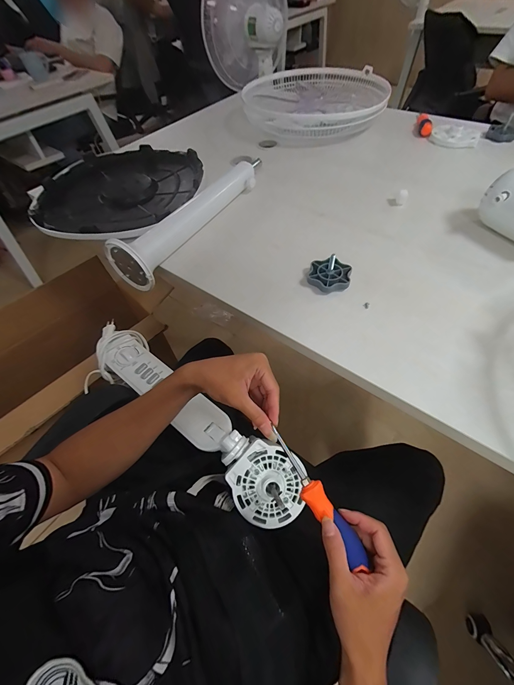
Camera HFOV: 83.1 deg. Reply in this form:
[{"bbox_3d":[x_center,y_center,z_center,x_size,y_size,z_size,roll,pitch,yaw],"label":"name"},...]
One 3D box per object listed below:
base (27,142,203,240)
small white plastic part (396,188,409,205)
[{"bbox_3d":[-0.334,-0.377,0.704,0.394,0.045,0.394,-2,55,3],"label":"base"},{"bbox_3d":[0.320,-0.323,0.641,0.023,0.026,0.019,19,58,17],"label":"small white plastic part"}]

